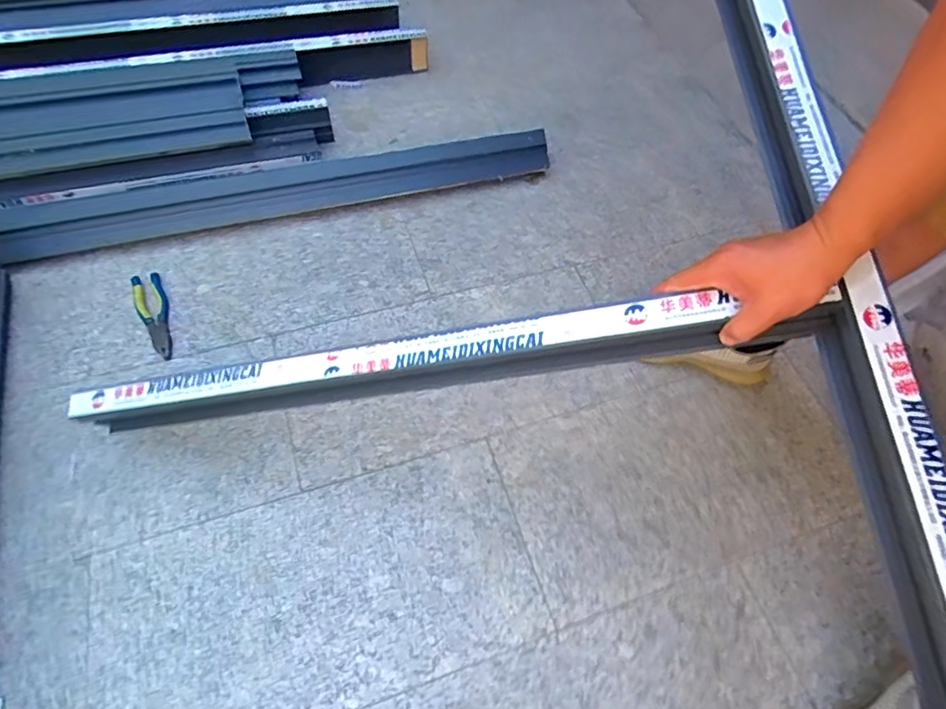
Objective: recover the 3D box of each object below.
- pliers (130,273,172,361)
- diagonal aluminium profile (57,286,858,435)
[{"bbox_3d":[-0.567,-0.072,0.945,0.049,0.017,0.187,-24,63,-16],"label":"pliers"},{"bbox_3d":[-0.078,0.015,0.642,0.889,0.089,0.050,-8,58,14],"label":"diagonal aluminium profile"}]

